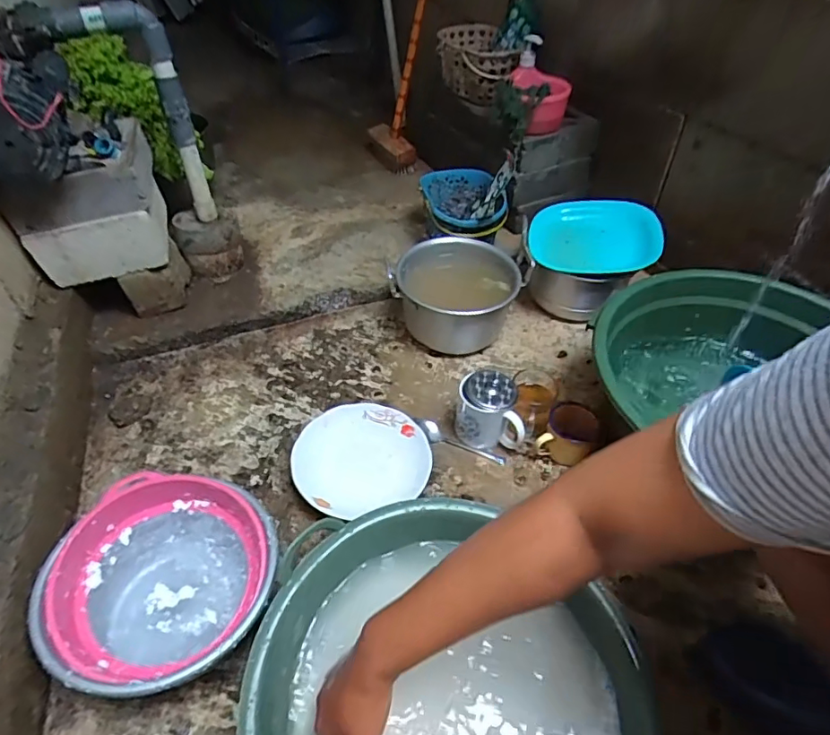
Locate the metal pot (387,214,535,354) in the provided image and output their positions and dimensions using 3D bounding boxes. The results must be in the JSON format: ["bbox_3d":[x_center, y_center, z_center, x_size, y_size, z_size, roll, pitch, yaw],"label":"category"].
[{"bbox_3d":[0.081,-0.130,0.963,0.222,0.146,0.211,0,46,0],"label":"metal pot"}]

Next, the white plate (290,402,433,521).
[{"bbox_3d":[-0.077,0.135,0.771,0.198,0.043,0.189,0,46,0],"label":"white plate"}]

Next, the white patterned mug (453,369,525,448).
[{"bbox_3d":[0.114,0.068,0.805,0.099,0.104,0.077,2,46,2],"label":"white patterned mug"}]

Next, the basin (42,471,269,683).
[{"bbox_3d":[-0.276,0.242,0.599,0.199,0.120,0.200,0,46,0],"label":"basin"}]

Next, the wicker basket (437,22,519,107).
[{"bbox_3d":[0.138,-0.713,1.242,0.144,0.104,0.276,-10,47,-9],"label":"wicker basket"}]

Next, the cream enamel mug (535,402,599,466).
[{"bbox_3d":[0.230,0.103,0.790,0.073,0.076,0.067,0,46,0],"label":"cream enamel mug"}]

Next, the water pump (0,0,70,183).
[{"bbox_3d":[-0.544,-0.363,0.705,0.153,0.165,0.207,-21,50,-19],"label":"water pump"}]

